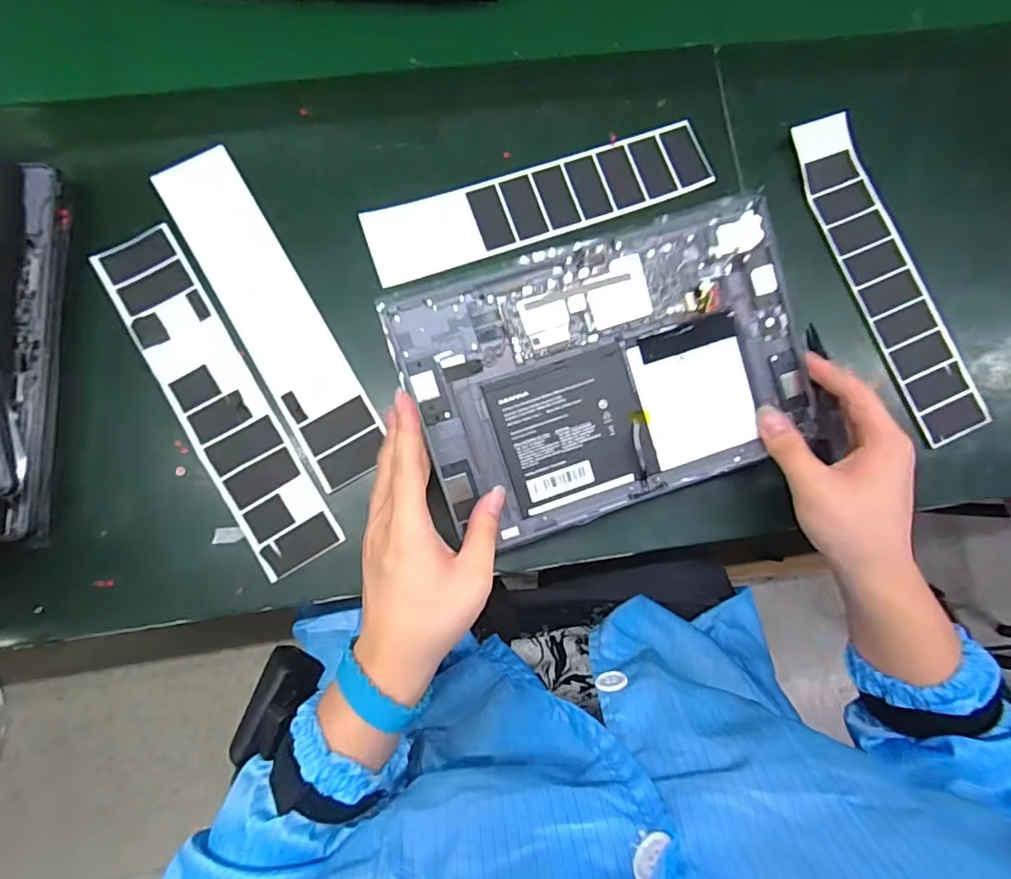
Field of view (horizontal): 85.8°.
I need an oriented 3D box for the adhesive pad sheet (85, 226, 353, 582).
[{"bbox_3d":[-0.208,-0.030,0.393,0.056,0.005,0.268,-31,86,-6],"label":"adhesive pad sheet"}]

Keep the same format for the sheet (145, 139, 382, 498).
[{"bbox_3d":[-0.170,-0.091,0.400,0.056,0.004,0.267,-30,86,-7],"label":"sheet"}]

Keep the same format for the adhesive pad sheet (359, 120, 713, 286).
[{"bbox_3d":[0.027,-0.184,0.421,0.267,0.007,0.055,-18,86,-5],"label":"adhesive pad sheet"}]

